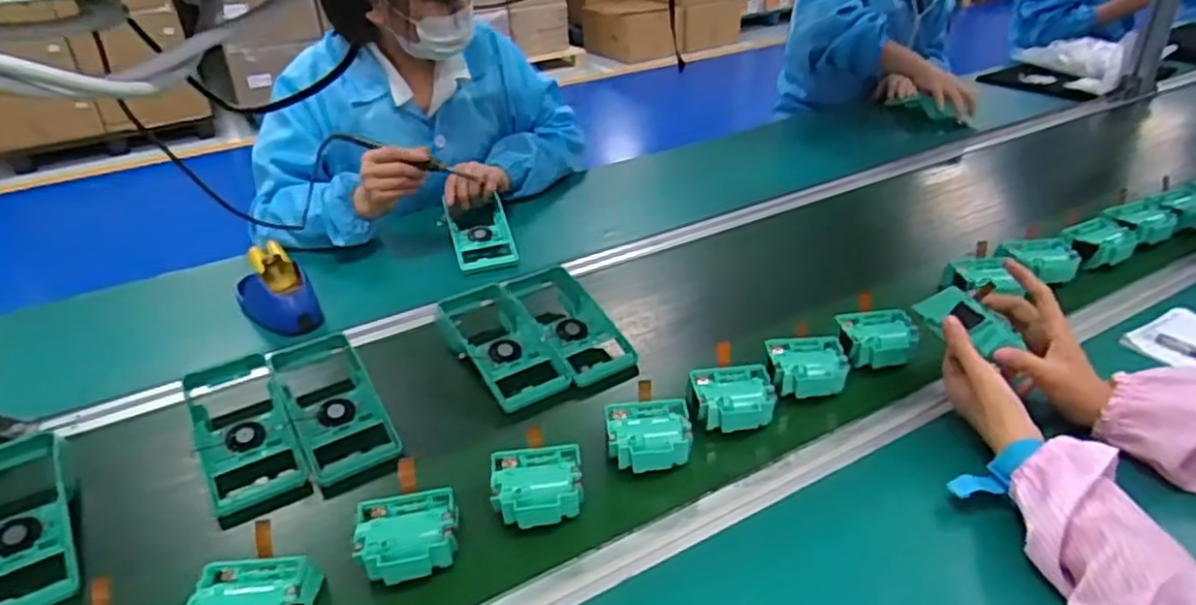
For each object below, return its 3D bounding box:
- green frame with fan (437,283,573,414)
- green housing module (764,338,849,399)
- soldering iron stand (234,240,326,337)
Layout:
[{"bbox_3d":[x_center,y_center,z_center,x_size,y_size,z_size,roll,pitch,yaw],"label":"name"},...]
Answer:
[{"bbox_3d":[-0.116,0.041,0.801,0.094,0.044,0.210,-20,38,-27],"label":"green frame with fan"},{"bbox_3d":[0.212,0.065,0.736,0.075,0.026,0.069,-1,33,0],"label":"green housing module"},{"bbox_3d":[-0.388,-0.019,0.881,0.108,0.082,0.063,27,42,35],"label":"soldering iron stand"}]

